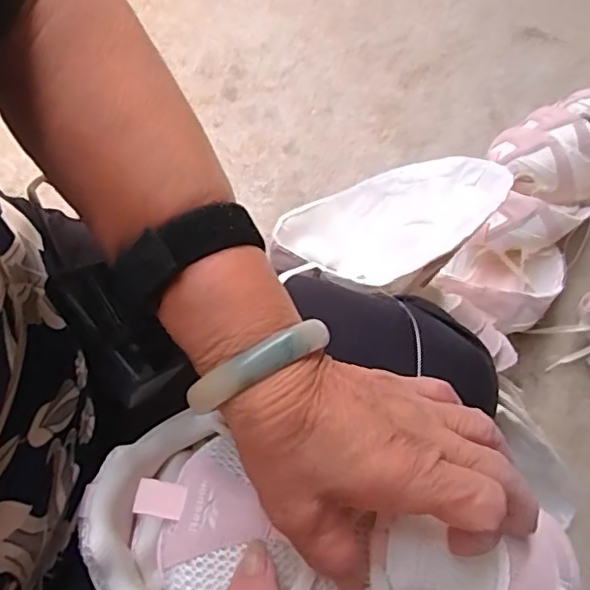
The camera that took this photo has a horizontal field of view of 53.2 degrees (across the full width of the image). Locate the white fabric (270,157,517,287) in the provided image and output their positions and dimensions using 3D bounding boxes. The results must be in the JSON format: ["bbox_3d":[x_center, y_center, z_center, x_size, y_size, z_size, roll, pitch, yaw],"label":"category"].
[{"bbox_3d":[0.094,-0.069,0.578,0.217,0.046,0.091,-15,67,16],"label":"white fabric"}]

